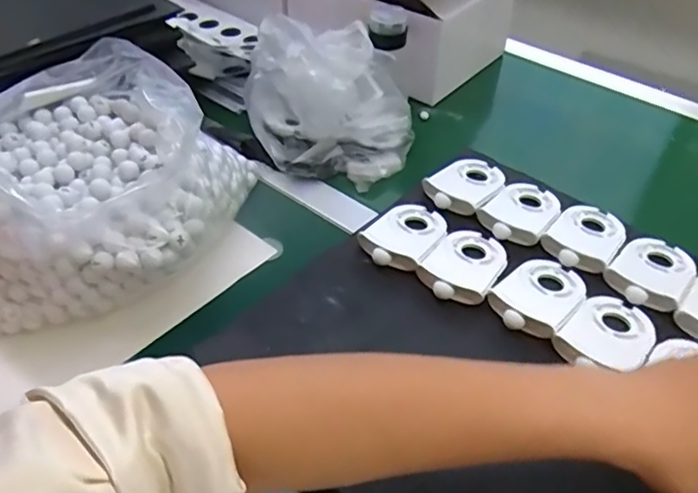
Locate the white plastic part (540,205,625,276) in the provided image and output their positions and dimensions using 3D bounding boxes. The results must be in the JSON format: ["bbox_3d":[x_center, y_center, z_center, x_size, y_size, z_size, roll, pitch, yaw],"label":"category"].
[{"bbox_3d":[0.207,-0.011,0.511,0.056,0.017,0.086,29,50,26],"label":"white plastic part"}]

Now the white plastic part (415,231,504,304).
[{"bbox_3d":[0.097,0.012,0.483,0.056,0.015,0.087,26,49,23],"label":"white plastic part"}]

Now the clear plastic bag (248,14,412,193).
[{"bbox_3d":[-0.016,-0.164,0.630,0.167,0.121,0.155,7,44,5],"label":"clear plastic bag"}]

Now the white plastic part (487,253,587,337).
[{"bbox_3d":[0.151,0.035,0.461,0.057,0.020,0.088,32,51,28],"label":"white plastic part"}]

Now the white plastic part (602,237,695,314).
[{"bbox_3d":[0.252,0.019,0.486,0.056,0.018,0.088,33,52,29],"label":"white plastic part"}]

